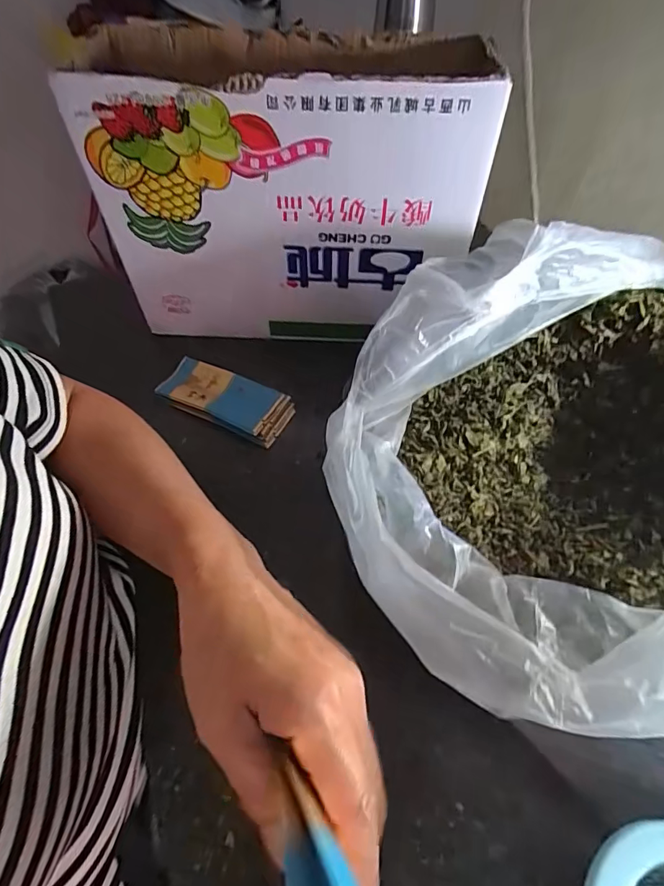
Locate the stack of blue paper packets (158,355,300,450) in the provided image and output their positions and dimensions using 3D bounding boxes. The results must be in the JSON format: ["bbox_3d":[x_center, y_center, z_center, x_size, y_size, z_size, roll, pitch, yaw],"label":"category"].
[{"bbox_3d":[-0.115,-0.047,0.494,0.144,0.019,0.061,22,56,15],"label":"stack of blue paper packets"}]

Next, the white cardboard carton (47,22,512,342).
[{"bbox_3d":[-0.040,-0.247,0.485,0.348,0.251,0.146,6,54,4],"label":"white cardboard carton"}]

